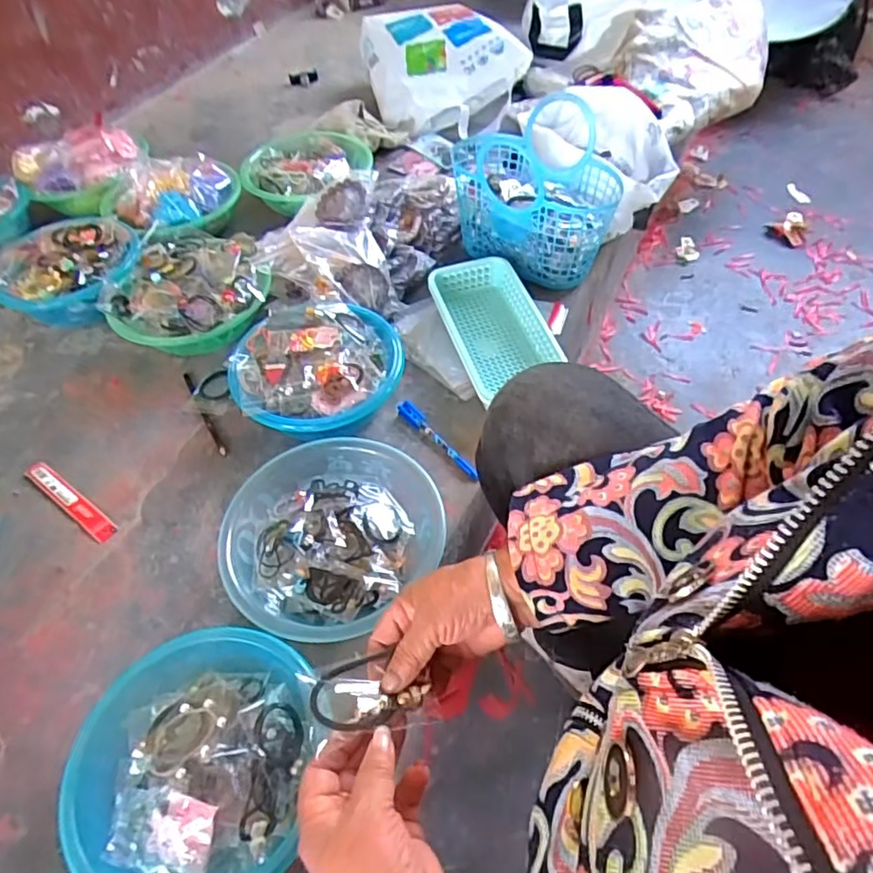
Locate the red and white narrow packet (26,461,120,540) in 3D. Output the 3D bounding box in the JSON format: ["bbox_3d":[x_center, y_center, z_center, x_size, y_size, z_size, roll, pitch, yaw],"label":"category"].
[{"bbox_3d":[-0.470,0.081,0.787,0.181,0.005,0.027,30,56,24],"label":"red and white narrow packet"}]

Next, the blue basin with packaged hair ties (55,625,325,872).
[{"bbox_3d":[-0.210,0.302,0.559,0.215,0.077,0.224,3,50,4],"label":"blue basin with packaged hair ties"}]

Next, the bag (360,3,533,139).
[{"bbox_3d":[0.012,-0.873,1.432,0.329,0.139,0.405,-8,50,-6],"label":"bag"}]

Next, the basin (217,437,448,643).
[{"bbox_3d":[-0.122,0.113,0.699,0.214,0.068,0.240,31,57,25],"label":"basin"}]

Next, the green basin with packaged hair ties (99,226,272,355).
[{"bbox_3d":[-0.380,-0.217,0.954,0.233,0.101,0.245,-1,49,1],"label":"green basin with packaged hair ties"}]

